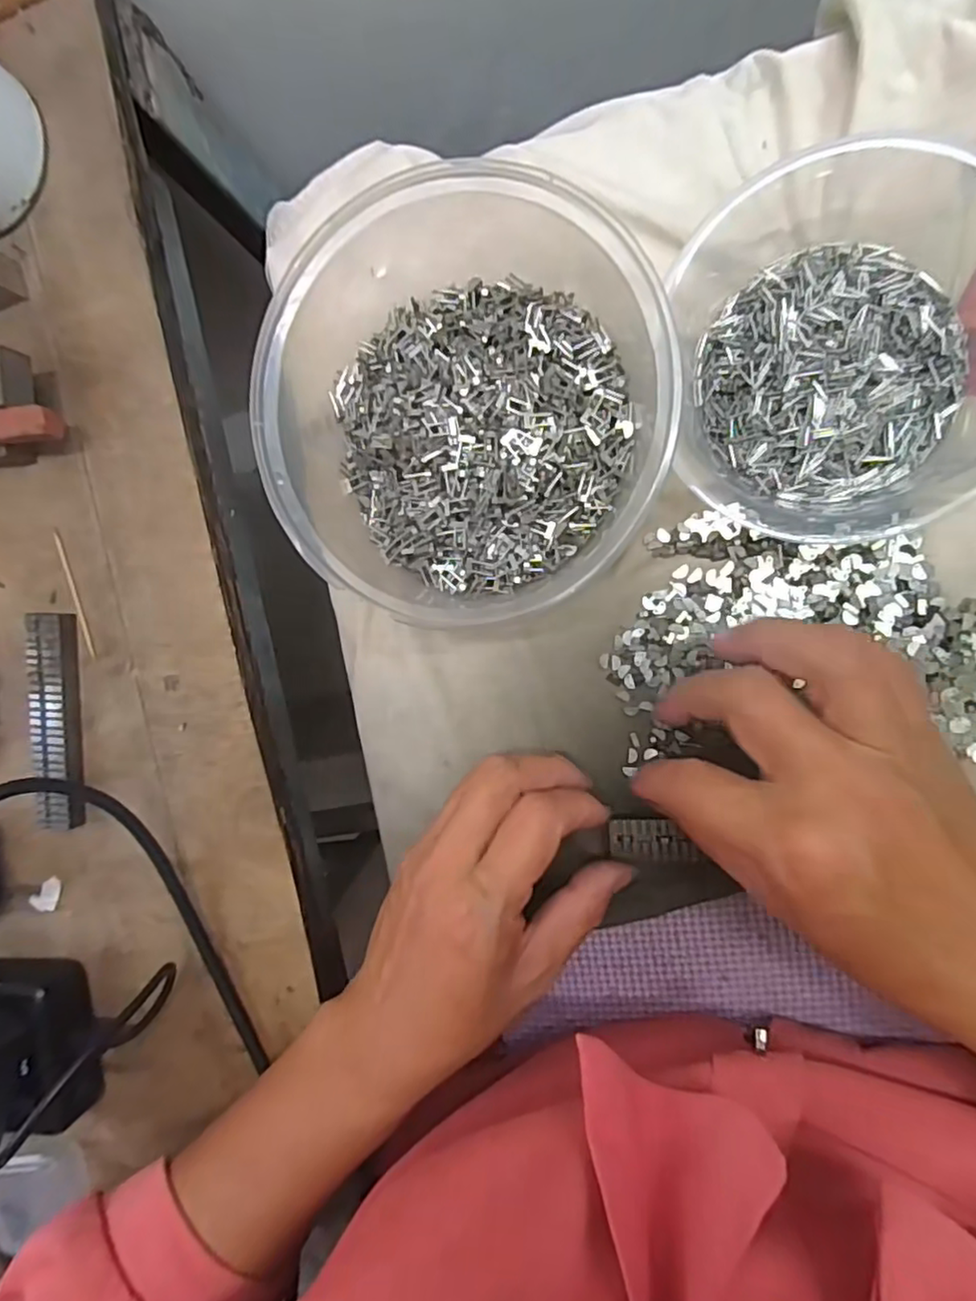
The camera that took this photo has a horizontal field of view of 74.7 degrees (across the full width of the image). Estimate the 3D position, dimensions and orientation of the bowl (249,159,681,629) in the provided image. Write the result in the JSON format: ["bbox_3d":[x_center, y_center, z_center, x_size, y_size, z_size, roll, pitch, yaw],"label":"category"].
[{"bbox_3d":[-0.008,-0.084,0.227,0.133,0.058,0.142,1,95,8],"label":"bowl"}]

